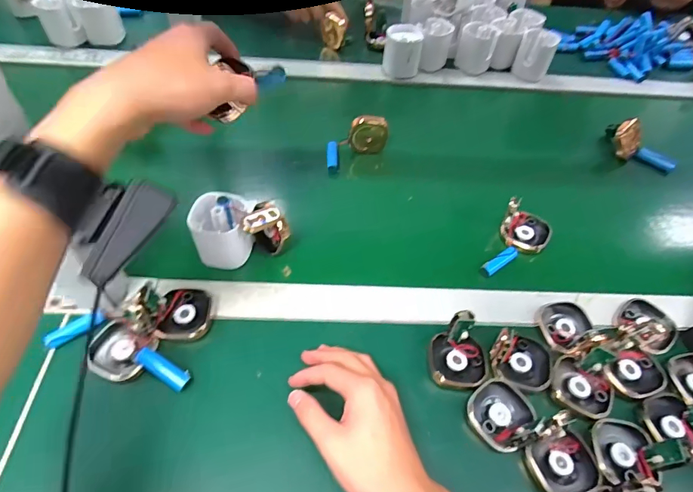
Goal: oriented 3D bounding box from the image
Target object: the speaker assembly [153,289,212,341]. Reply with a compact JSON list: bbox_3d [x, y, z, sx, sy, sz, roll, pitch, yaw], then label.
[{"bbox_3d":[-0.155,0.065,0.412,0.046,0.015,0.050,4,51,-3],"label":"speaker assembly"}]

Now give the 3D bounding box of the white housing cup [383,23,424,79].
[{"bbox_3d":[0.094,-0.324,0.706,0.059,0.062,0.059,3,51,-4],"label":"white housing cup"}]

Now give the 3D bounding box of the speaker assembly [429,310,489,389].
[{"bbox_3d":[0.106,0.095,0.392,0.052,0.040,0.054,3,51,-4],"label":"speaker assembly"}]

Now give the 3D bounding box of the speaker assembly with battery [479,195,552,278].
[{"bbox_3d":[0.199,-0.010,0.487,0.056,0.045,0.114,32,55,19],"label":"speaker assembly with battery"}]

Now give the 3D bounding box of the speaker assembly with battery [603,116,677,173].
[{"bbox_3d":[0.422,-0.140,0.609,0.099,0.041,0.030,44,58,7],"label":"speaker assembly with battery"}]

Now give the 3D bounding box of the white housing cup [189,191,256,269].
[{"bbox_3d":[-0.131,-0.017,0.449,0.059,0.055,0.055,3,51,-4],"label":"white housing cup"}]

